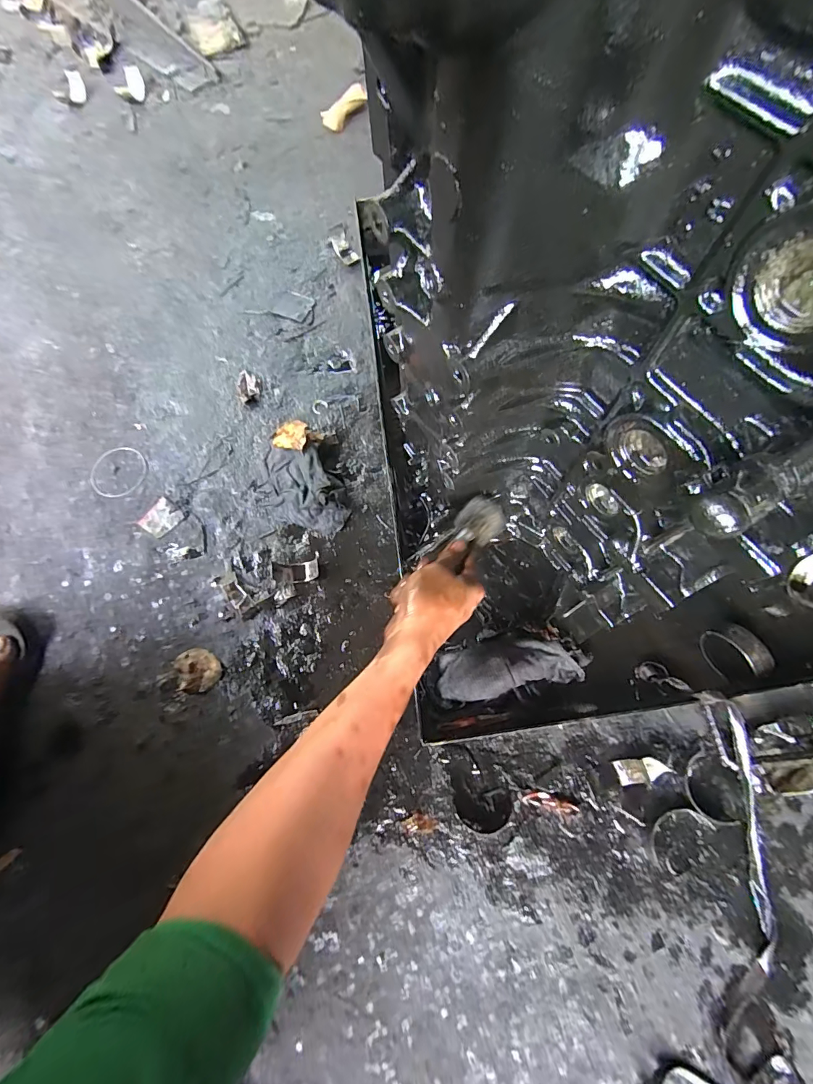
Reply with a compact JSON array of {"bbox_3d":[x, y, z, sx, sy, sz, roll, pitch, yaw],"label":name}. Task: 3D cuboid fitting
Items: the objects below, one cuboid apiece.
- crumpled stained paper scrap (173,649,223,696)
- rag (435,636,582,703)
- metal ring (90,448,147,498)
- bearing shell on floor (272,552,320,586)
[{"bbox_3d":[-0.250,0.154,0.509,0.054,0.006,0.051,0,72,1],"label":"crumpled stained paper scrap"},{"bbox_3d":[0.110,0.136,0.466,0.148,0.042,0.058,-11,72,-2],"label":"rag"},{"bbox_3d":[-0.411,-0.100,0.605,0.080,0.004,0.078,0,72,1],"label":"metal ring"},{"bbox_3d":[-0.140,0.035,0.537,0.057,0.017,0.030,-12,72,-2],"label":"bearing shell on floor"}]

